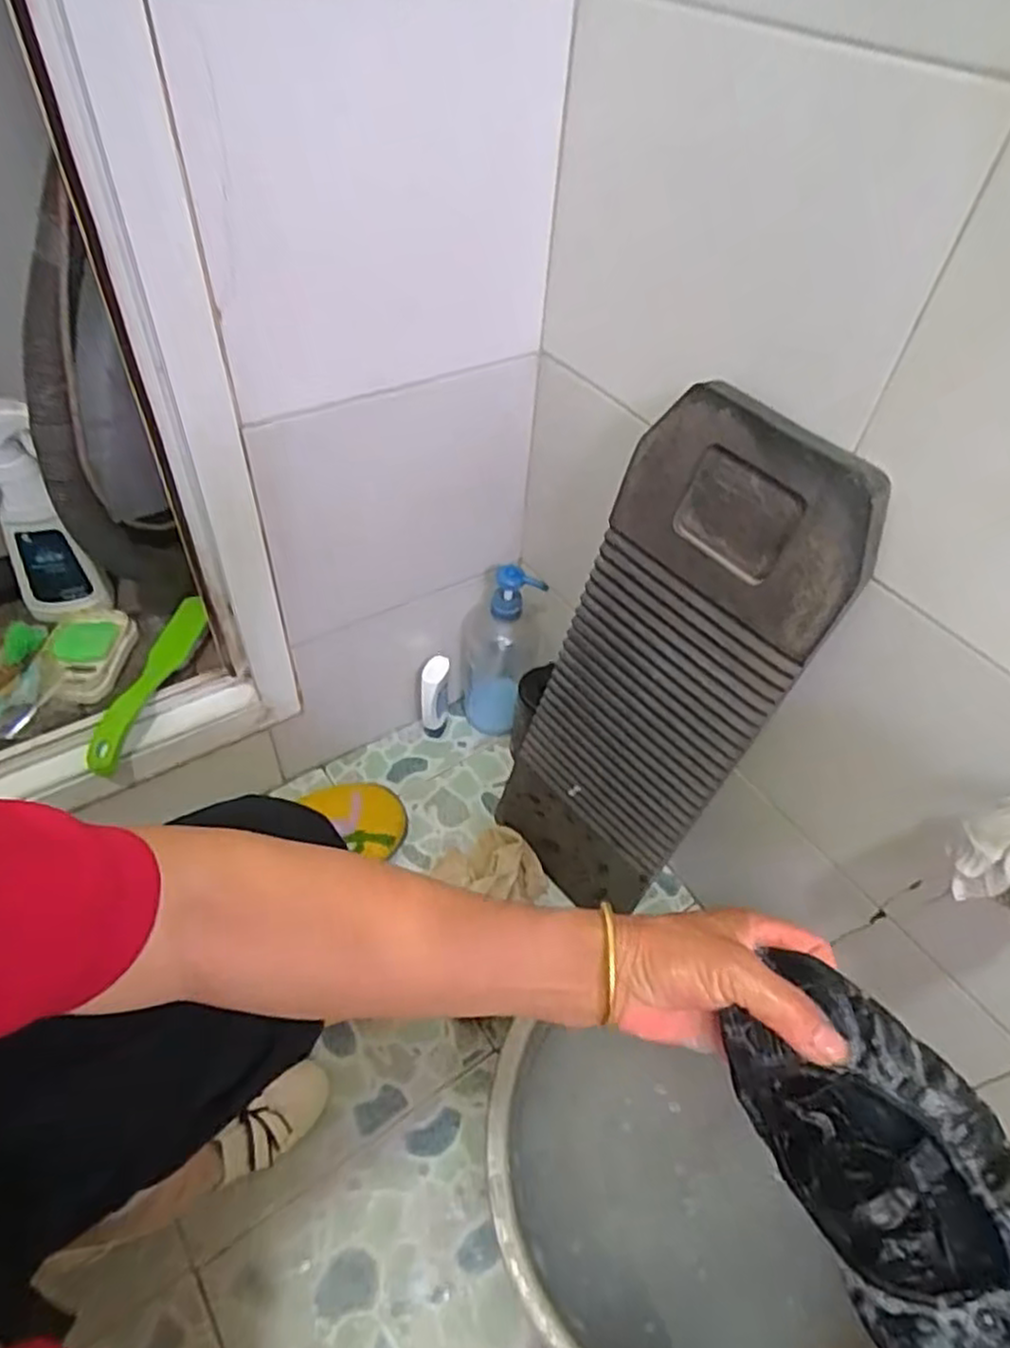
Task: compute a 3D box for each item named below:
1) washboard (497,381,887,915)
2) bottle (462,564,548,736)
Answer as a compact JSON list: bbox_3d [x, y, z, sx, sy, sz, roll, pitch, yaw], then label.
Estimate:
[{"bbox_3d":[0.119,0.028,0.646,0.021,0.530,0.184,-27,59,-37],"label":"washboard"},{"bbox_3d":[-0.011,-0.030,0.879,0.083,0.273,0.062,4,50,-2],"label":"bottle"}]

